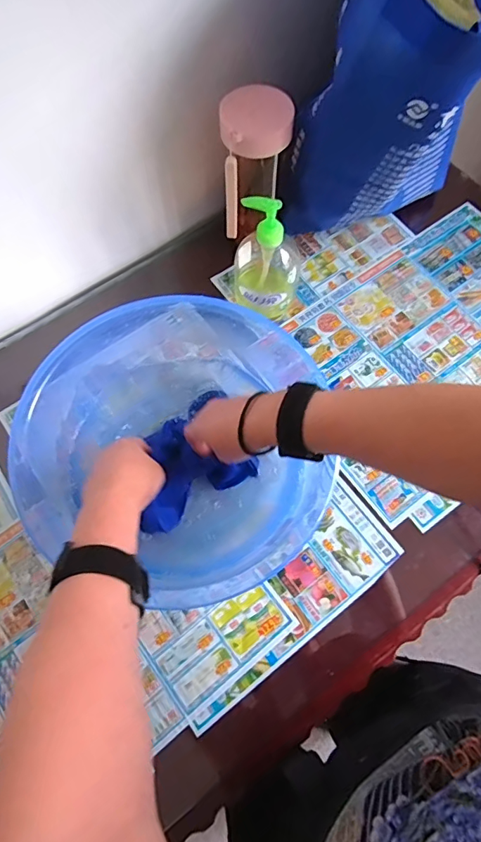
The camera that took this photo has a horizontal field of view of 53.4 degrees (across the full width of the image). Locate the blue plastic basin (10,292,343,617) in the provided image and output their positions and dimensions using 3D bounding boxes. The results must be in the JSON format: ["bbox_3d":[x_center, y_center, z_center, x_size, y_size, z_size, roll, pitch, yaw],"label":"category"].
[{"bbox_3d":[-0.064,0.012,0.531,0.288,0.122,0.274,0,68,1],"label":"blue plastic basin"}]

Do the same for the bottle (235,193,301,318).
[{"bbox_3d":[0.035,-0.202,0.589,0.085,0.164,0.080,0,68,1],"label":"bottle"}]

